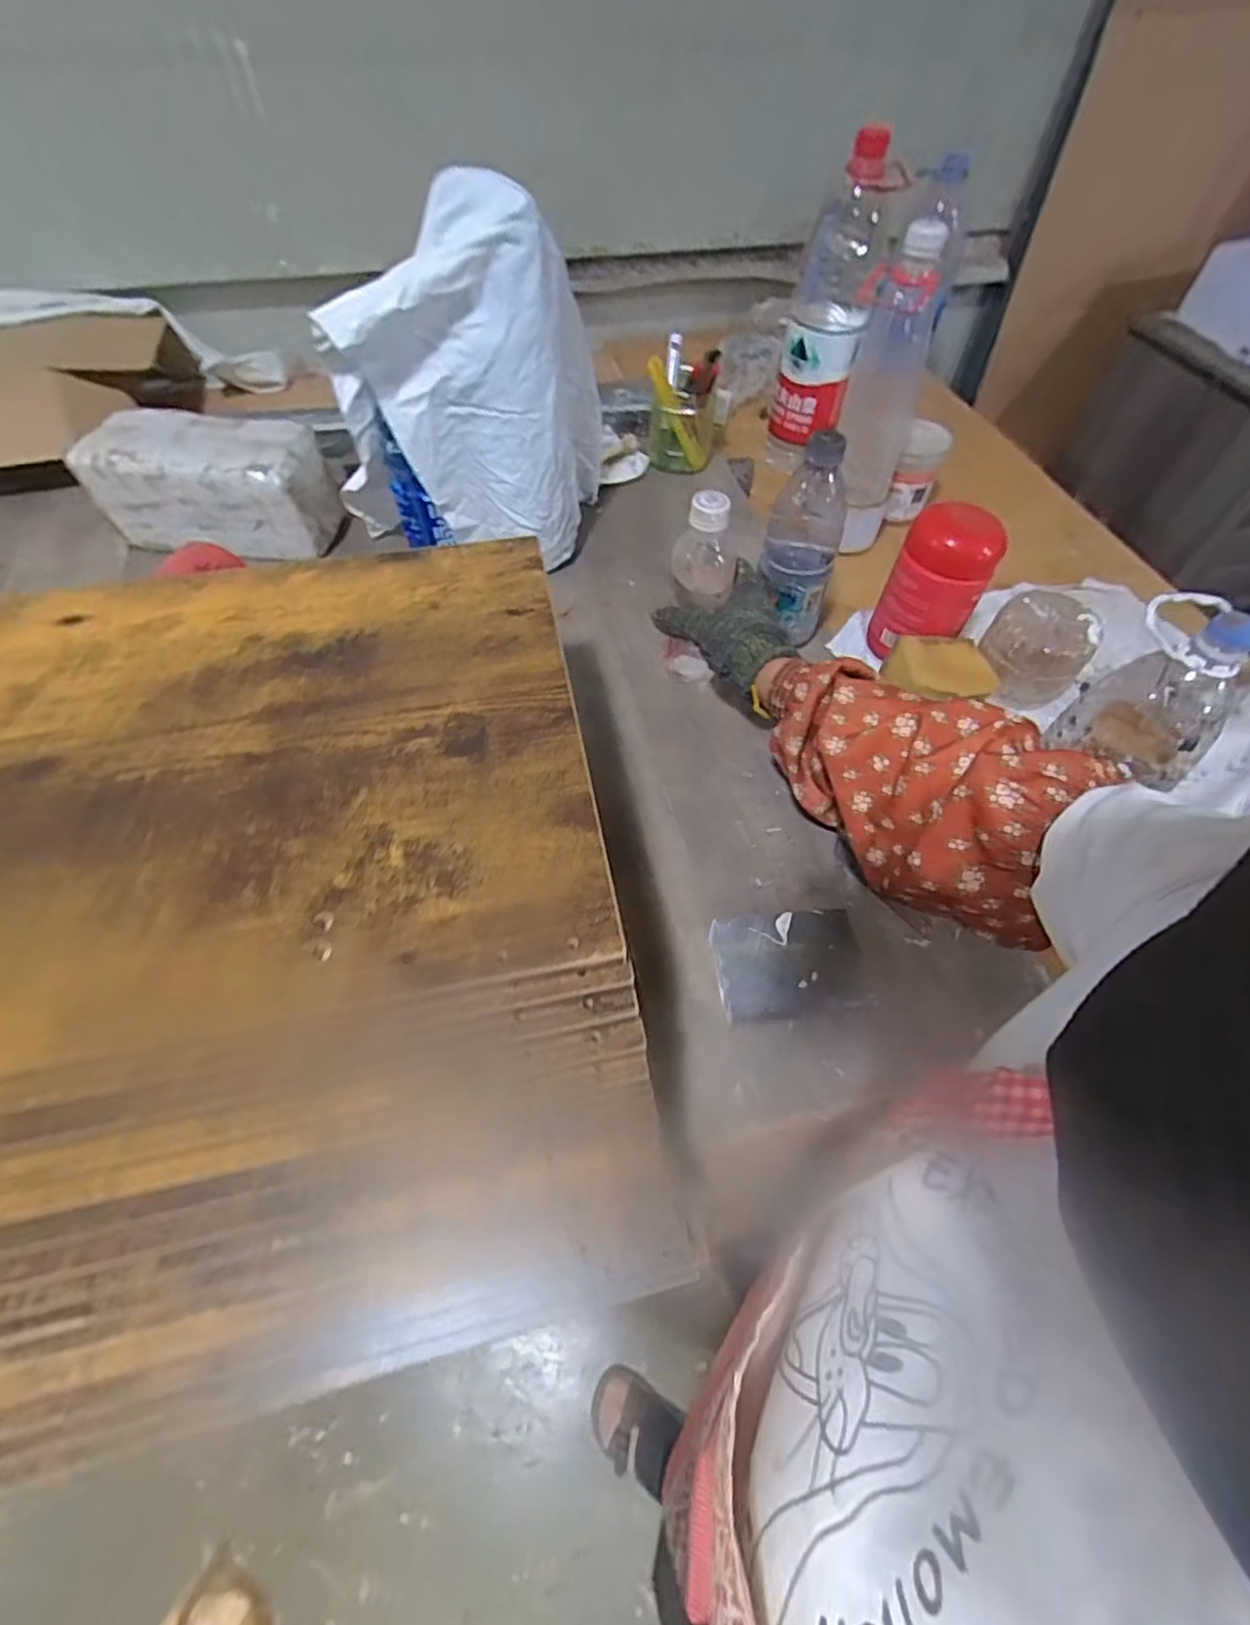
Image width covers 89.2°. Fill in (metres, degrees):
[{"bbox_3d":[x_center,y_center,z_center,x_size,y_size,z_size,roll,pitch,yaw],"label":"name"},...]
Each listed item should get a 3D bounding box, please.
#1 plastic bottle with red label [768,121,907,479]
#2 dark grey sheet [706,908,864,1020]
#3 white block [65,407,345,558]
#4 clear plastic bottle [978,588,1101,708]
[{"bbox_3d":[0.233,-0.552,0.729,0.095,0.291,0.074,13,57,8],"label":"plastic bottle with red label"},{"bbox_3d":[0.113,0.103,0.440,0.099,0.010,0.074,-2,55,-2],"label":"dark grey sheet"},{"bbox_3d":[-0.447,-0.360,0.692,0.230,0.108,0.109,9,56,6],"label":"white block"},{"bbox_3d":[0.379,-0.151,0.596,0.083,0.072,0.082,5,56,3],"label":"clear plastic bottle"}]

